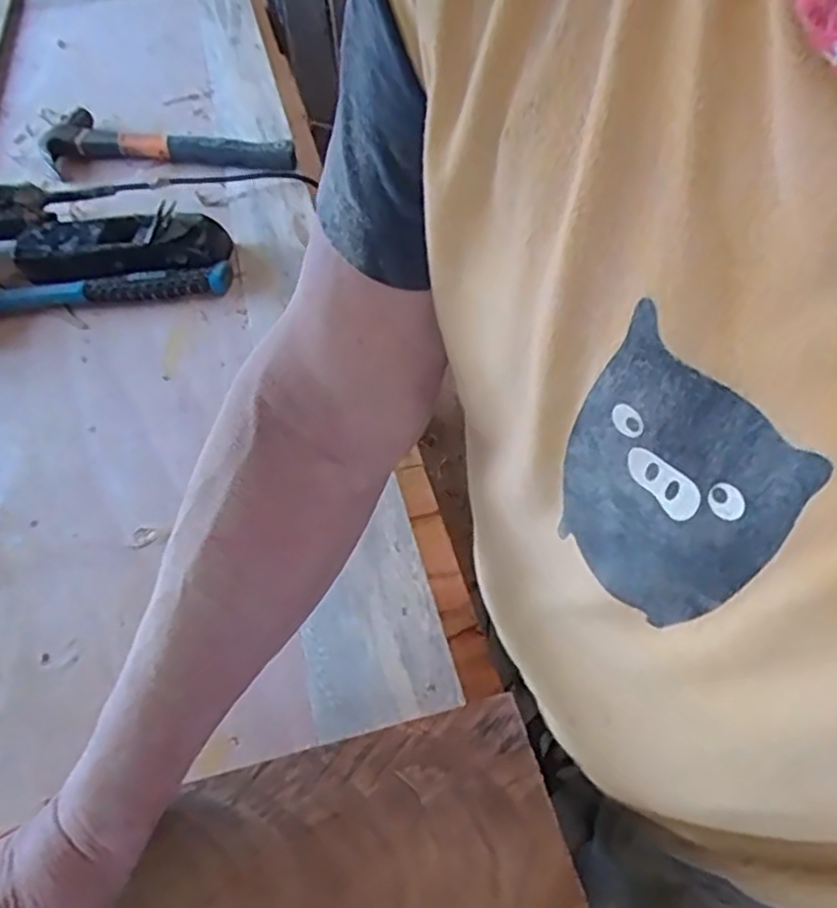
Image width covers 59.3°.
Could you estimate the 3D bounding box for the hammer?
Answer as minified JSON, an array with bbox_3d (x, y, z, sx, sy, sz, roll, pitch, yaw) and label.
[{"bbox_3d":[-0.305,-0.361,0.882,0.320,0.031,0.107,11,51,13],"label":"hammer"}]

